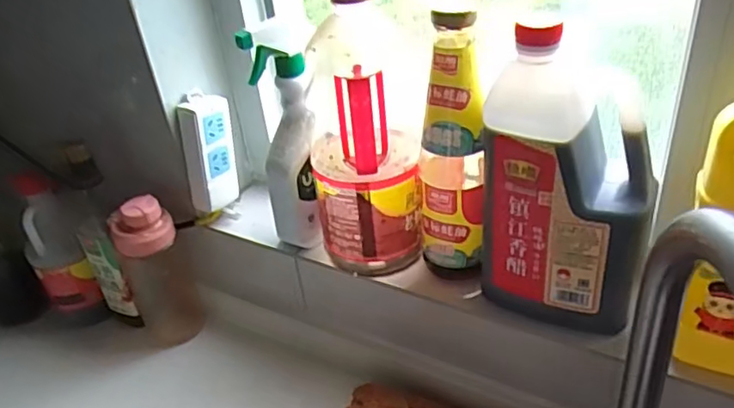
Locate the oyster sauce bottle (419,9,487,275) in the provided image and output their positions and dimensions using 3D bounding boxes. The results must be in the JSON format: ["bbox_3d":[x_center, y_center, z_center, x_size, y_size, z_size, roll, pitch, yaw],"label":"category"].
[{"bbox_3d":[0.076,-0.048,0.567,0.056,0.260,0.065,-3,34,4],"label":"oyster sauce bottle"}]

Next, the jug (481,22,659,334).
[{"bbox_3d":[0.166,-0.003,0.511,0.134,0.257,0.080,7,36,19],"label":"jug"}]

